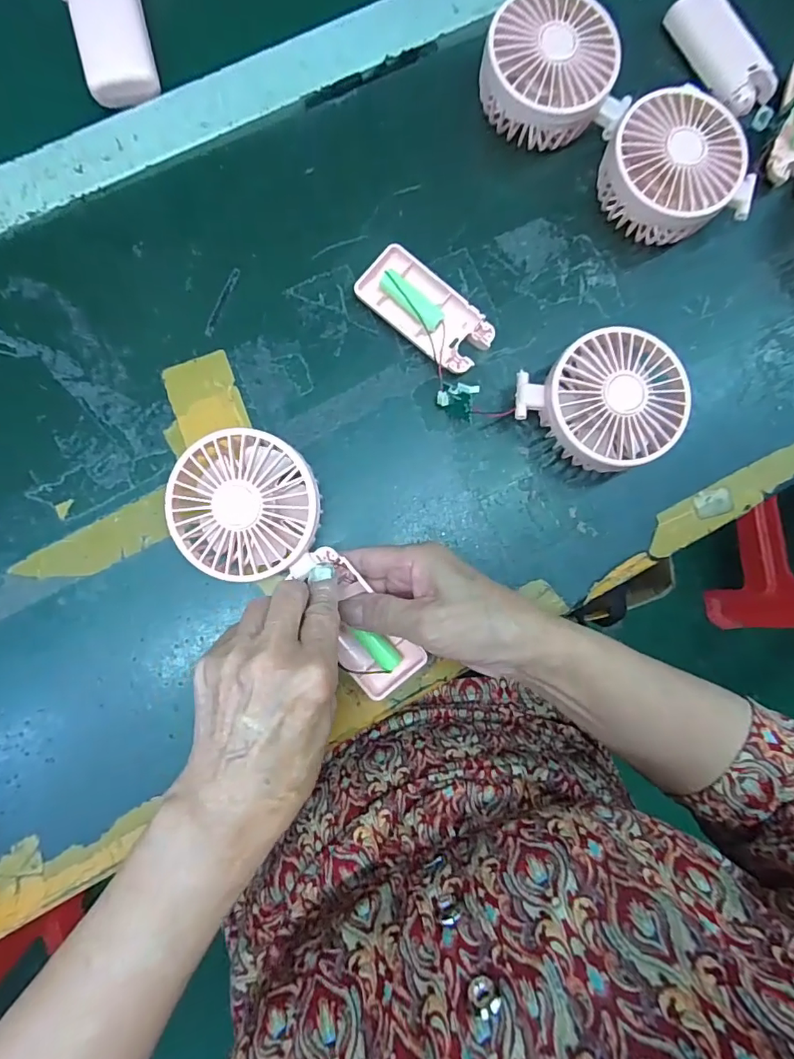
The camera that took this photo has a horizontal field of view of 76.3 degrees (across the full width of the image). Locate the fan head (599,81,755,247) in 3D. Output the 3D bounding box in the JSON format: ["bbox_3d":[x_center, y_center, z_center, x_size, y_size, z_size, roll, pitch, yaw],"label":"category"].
[{"bbox_3d":[0.184,-0.240,0.342,0.086,0.046,0.084,0,86,-4],"label":"fan head"}]

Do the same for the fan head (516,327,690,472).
[{"bbox_3d":[0.134,-0.080,0.330,0.093,0.047,0.086,0,86,-4],"label":"fan head"}]

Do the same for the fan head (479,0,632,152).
[{"bbox_3d":[0.103,-0.306,0.343,0.091,0.043,0.083,-5,86,-4],"label":"fan head"}]

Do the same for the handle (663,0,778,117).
[{"bbox_3d":[0.229,-0.337,0.358,0.036,0.018,0.092,-30,88,-5],"label":"handle"}]

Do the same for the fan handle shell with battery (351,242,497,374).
[{"bbox_3d":[0.019,-0.147,0.344,0.093,0.016,0.044,41,84,0],"label":"fan handle shell with battery"}]

